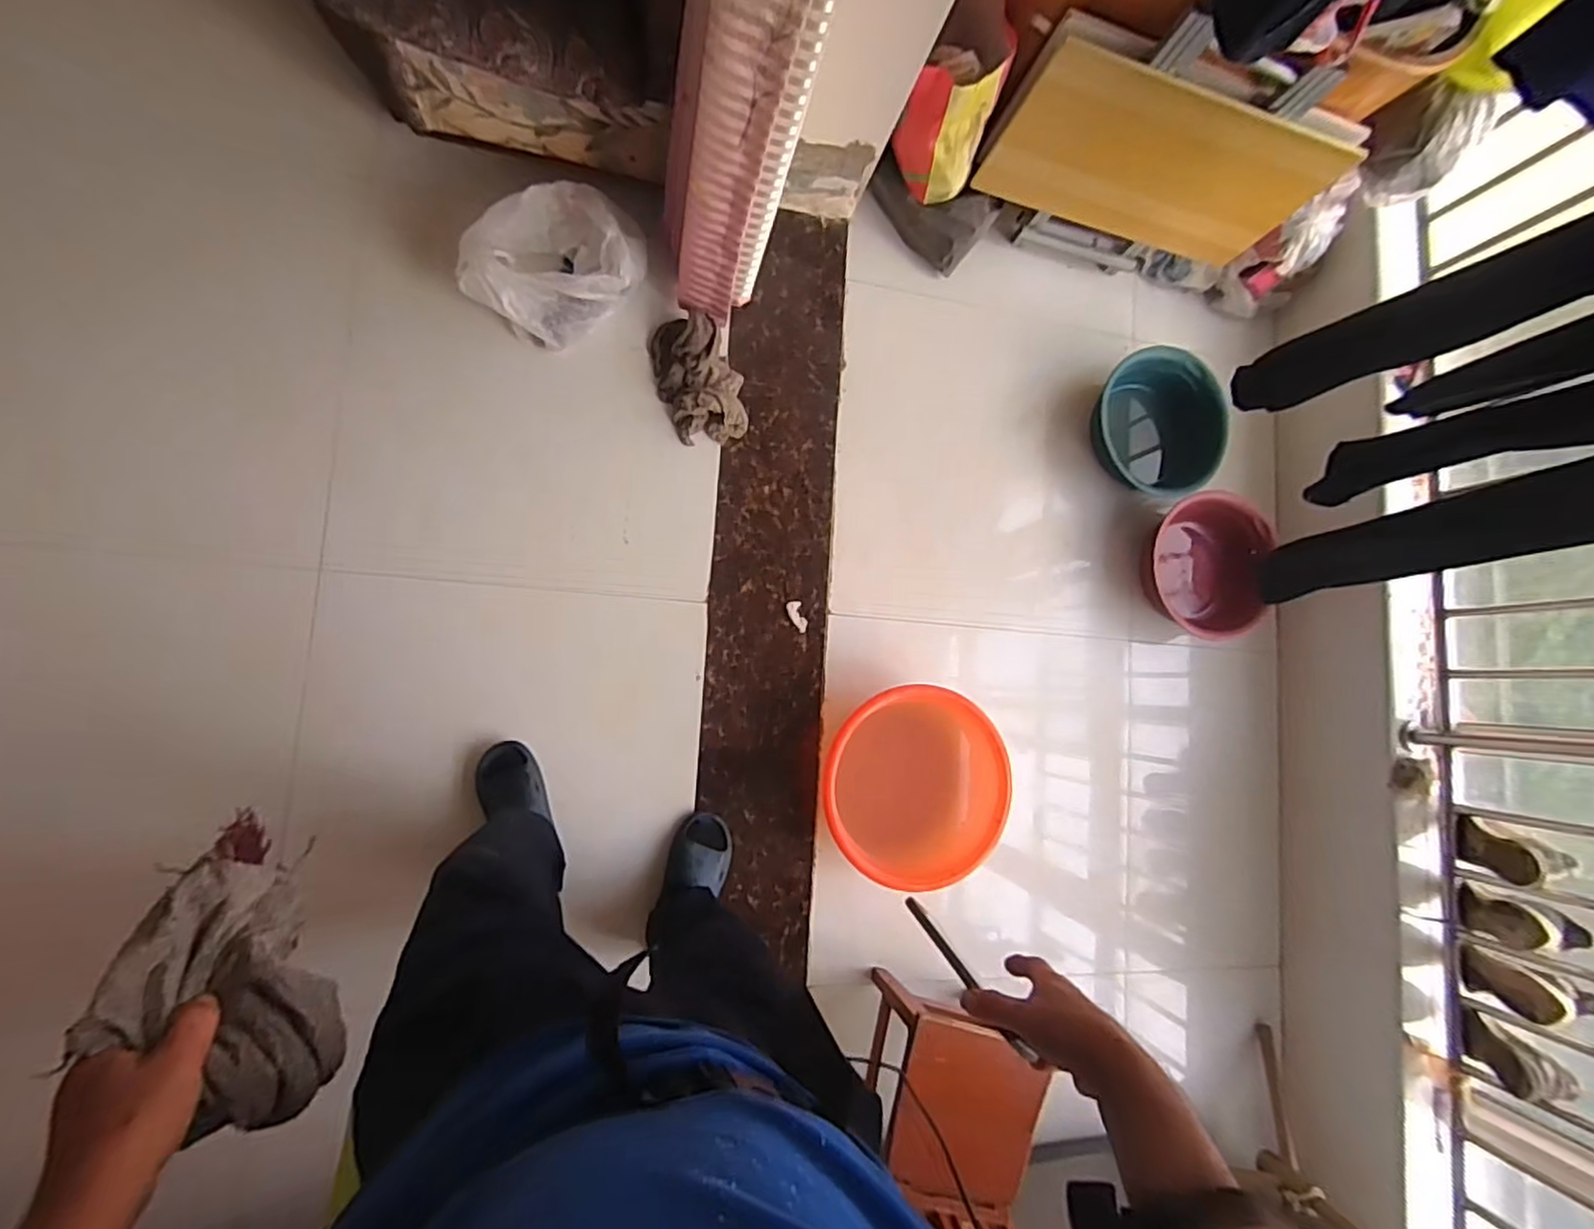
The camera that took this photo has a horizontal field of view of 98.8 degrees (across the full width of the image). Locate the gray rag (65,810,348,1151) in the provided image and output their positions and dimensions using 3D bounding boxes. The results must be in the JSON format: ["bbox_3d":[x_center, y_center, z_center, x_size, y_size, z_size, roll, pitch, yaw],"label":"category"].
[{"bbox_3d":[-0.420,0.274,0.488,0.080,0.138,0.191,-51,60,26],"label":"gray rag"}]

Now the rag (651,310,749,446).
[{"bbox_3d":[-0.210,-0.511,1.475,0.177,0.065,0.268,-18,90,-14],"label":"rag"}]

